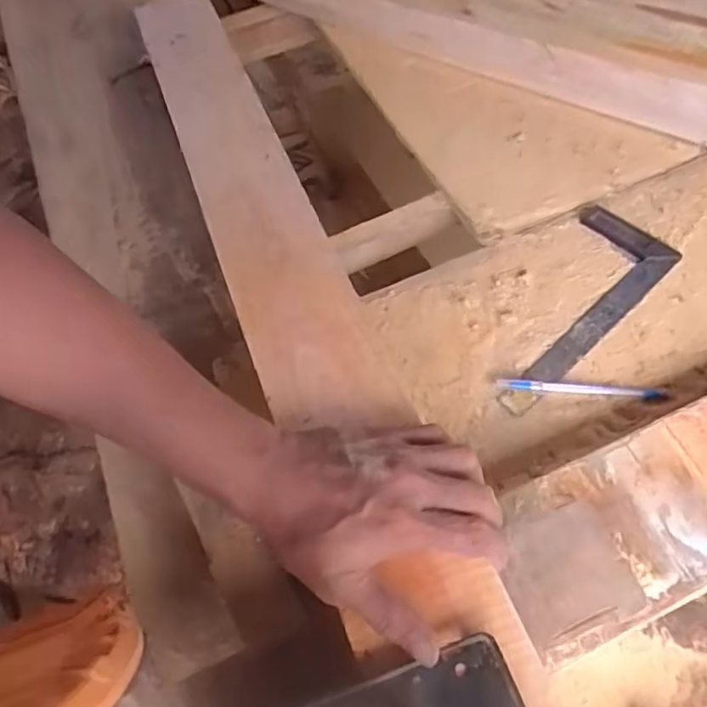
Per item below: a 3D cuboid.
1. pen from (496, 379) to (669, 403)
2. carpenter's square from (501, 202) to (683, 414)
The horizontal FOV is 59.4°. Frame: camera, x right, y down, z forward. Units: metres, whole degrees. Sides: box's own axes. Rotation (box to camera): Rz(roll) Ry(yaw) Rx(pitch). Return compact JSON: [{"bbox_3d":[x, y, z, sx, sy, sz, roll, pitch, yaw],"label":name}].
[{"bbox_3d":[0.204,0.031,0.556,0.146,0.004,0.014,5,60,6],"label":"pen"},{"bbox_3d":[0.207,-0.050,0.606,0.253,0.006,0.100,-41,65,-19],"label":"carpenter's square"}]

